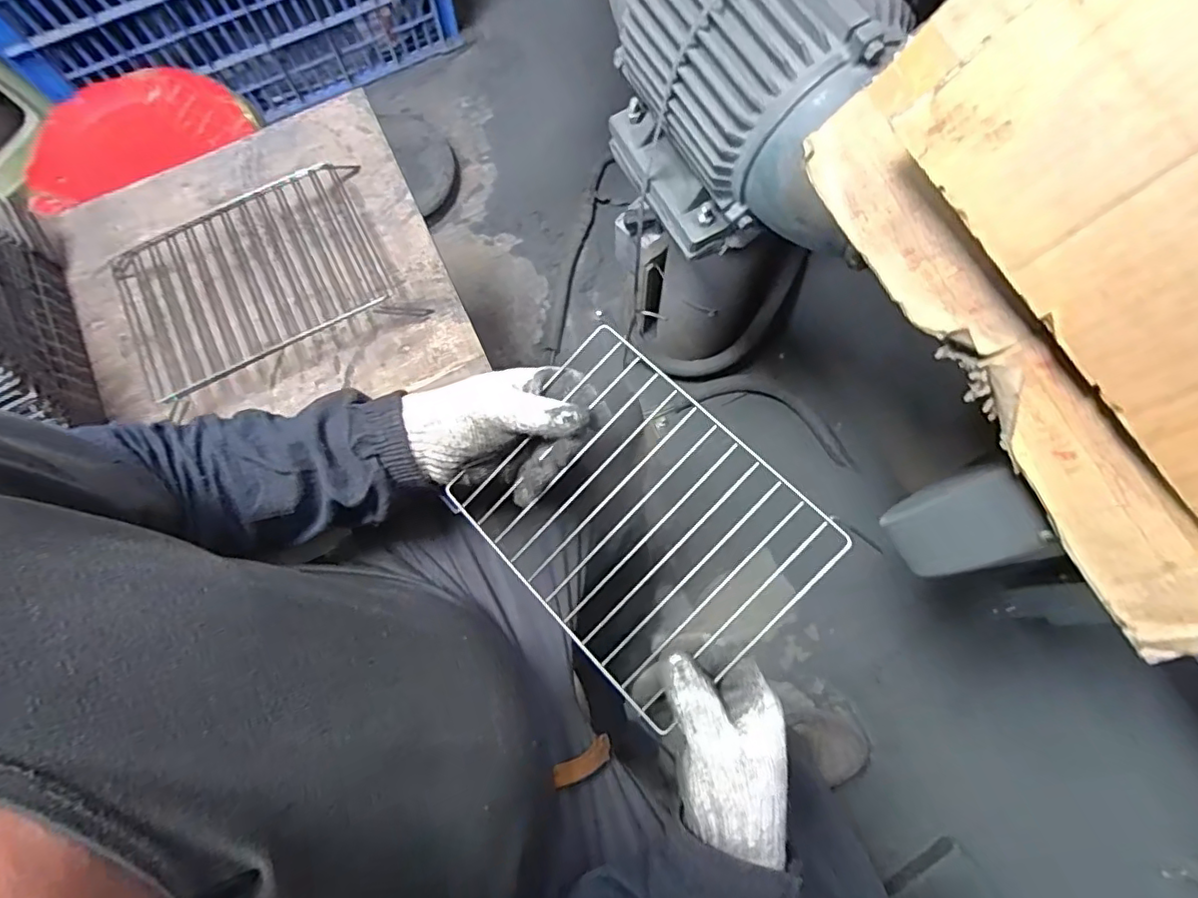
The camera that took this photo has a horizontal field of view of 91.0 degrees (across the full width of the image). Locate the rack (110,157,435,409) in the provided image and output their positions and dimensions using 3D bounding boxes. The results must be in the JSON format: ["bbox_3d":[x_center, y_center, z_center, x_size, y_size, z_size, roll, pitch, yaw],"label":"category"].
[{"bbox_3d":[-0.371,-0.172,0.633,0.303,0.050,0.214,-27,75,-6],"label":"rack"}]

